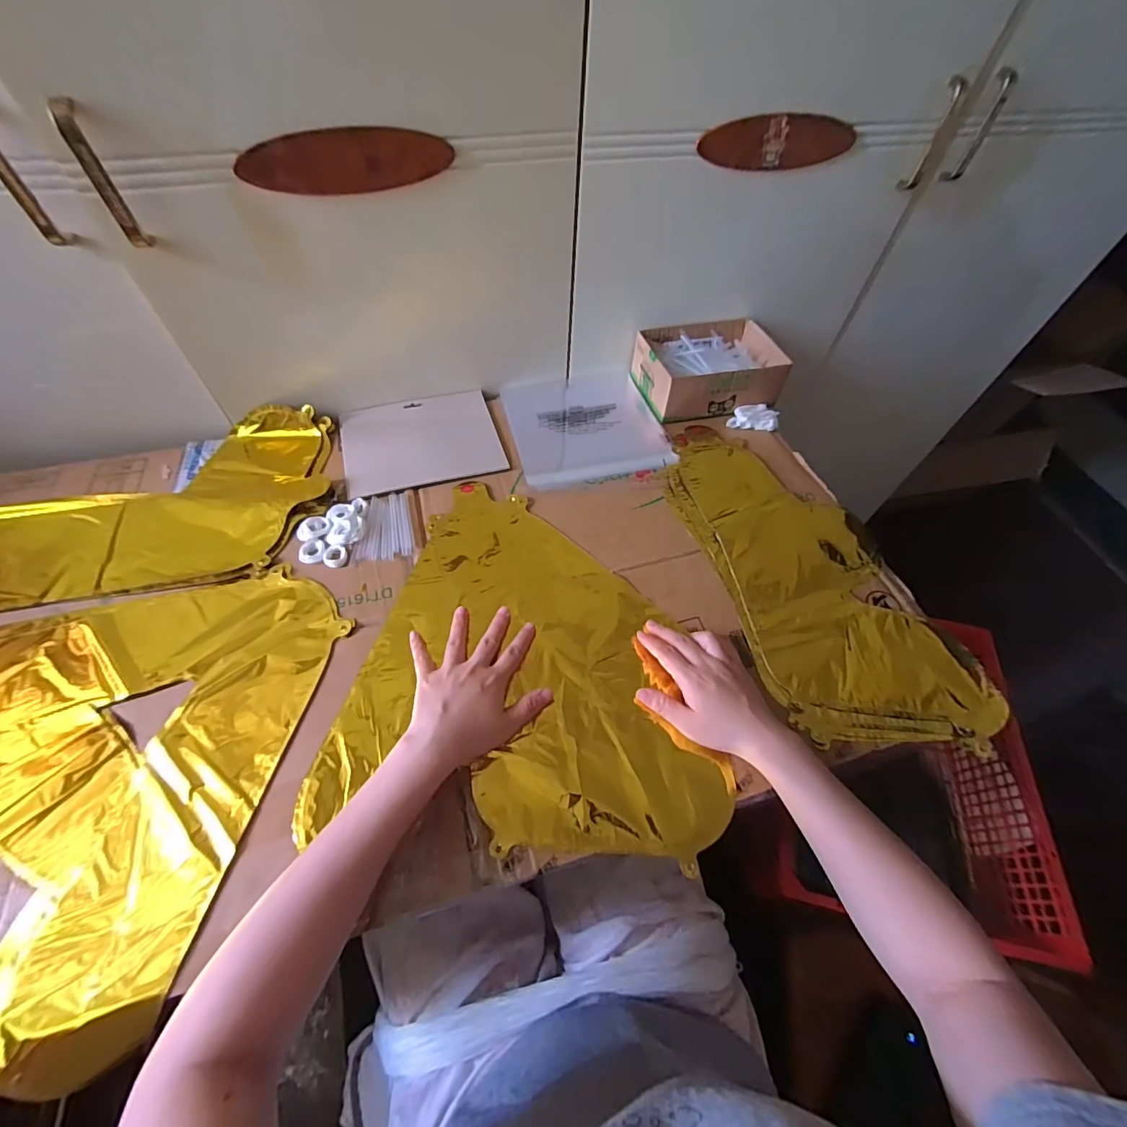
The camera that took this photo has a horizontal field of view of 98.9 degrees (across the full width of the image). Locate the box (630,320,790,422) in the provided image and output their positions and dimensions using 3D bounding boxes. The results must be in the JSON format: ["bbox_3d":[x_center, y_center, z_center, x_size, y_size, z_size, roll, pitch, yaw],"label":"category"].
[{"bbox_3d":[0.205,-0.279,0.688,0.187,0.063,0.142,-13,58,-12],"label":"box"}]

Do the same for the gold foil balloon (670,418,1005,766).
[{"bbox_3d":[0.266,-0.004,0.543,0.209,0.030,0.428,-14,58,-13],"label":"gold foil balloon"}]

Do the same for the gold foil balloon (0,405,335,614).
[{"bbox_3d":[-0.474,-0.063,0.537,0.393,0.031,0.229,-11,57,-11],"label":"gold foil balloon"}]

